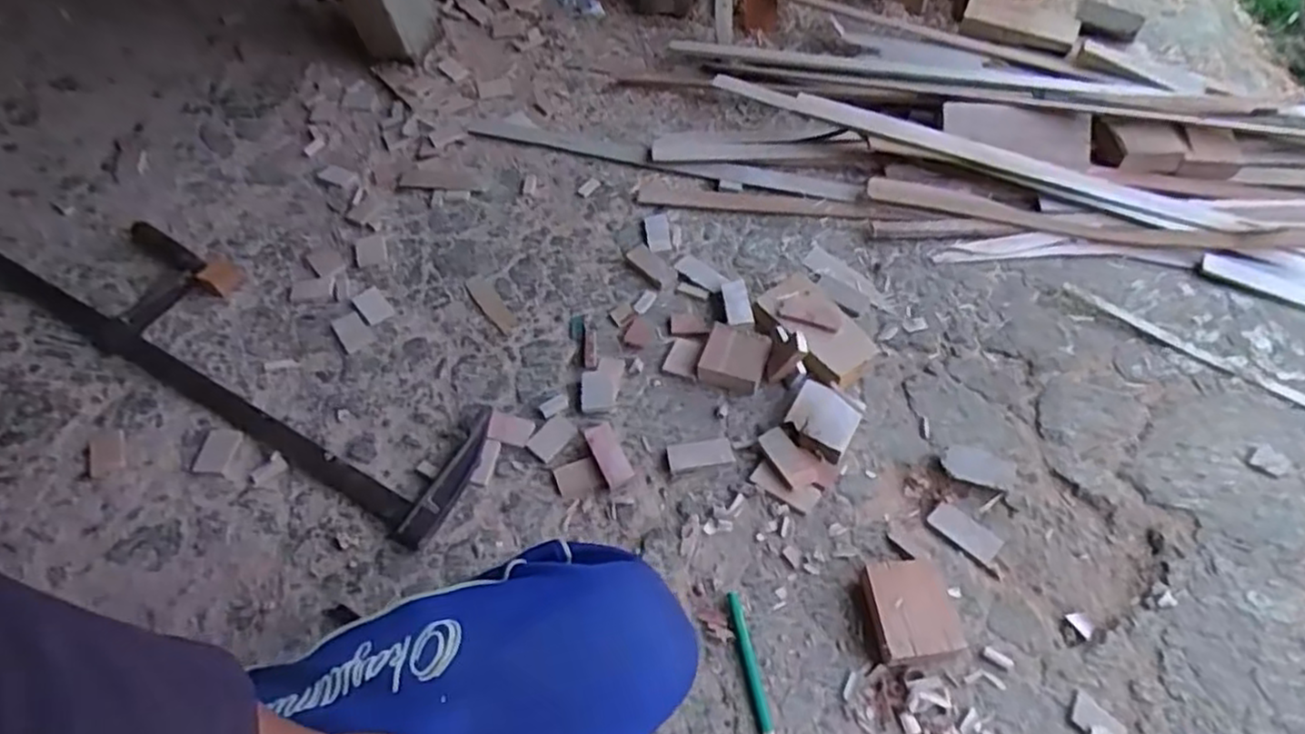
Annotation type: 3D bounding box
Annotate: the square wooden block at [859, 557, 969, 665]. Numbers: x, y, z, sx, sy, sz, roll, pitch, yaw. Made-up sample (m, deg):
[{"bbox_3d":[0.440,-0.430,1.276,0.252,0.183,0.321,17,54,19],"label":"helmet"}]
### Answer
[{"bbox_3d":[0.245,0.233,0.688,0.079,0.031,0.091,-7,54,0],"label":"square wooden block"}]

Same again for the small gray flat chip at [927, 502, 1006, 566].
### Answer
[{"bbox_3d":[0.331,0.174,0.765,0.073,0.008,0.037,35,64,26],"label":"small gray flat chip"}]

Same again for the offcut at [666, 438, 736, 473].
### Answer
[{"bbox_3d":[0.054,0.098,0.812,0.072,0.004,0.035,-9,54,-2],"label":"offcut"}]

